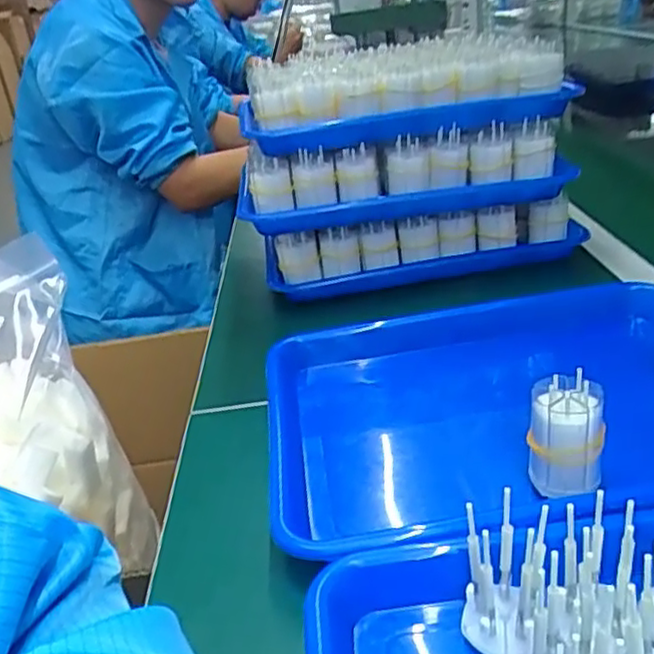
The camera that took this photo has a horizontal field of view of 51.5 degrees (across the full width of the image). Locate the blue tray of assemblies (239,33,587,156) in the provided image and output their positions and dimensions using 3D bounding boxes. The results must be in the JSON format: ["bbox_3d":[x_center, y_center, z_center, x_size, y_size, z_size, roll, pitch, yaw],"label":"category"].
[{"bbox_3d":[0.067,-0.243,0.683,0.299,0.068,0.203,-11,27,-9],"label":"blue tray of assemblies"}]

